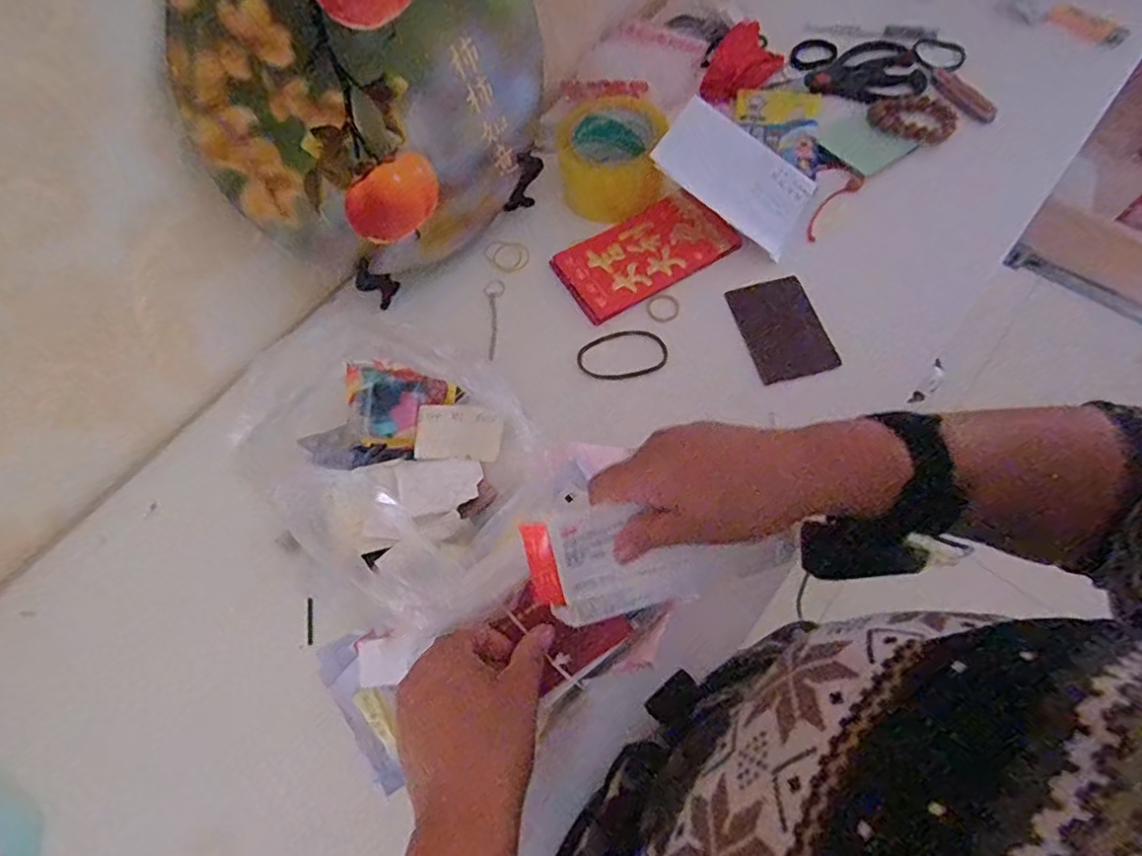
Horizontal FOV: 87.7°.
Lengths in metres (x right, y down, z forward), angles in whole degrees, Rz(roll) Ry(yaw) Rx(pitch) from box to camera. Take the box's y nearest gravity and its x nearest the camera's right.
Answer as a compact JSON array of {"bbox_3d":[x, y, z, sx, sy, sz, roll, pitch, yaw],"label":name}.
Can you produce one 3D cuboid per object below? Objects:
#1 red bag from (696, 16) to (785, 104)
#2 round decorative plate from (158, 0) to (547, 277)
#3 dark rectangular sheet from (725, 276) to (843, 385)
[{"bbox_3d":[0.183,-0.398,0.647,0.062,0.031,0.097,32,72,17],"label":"red bag"},{"bbox_3d":[-0.143,-0.260,0.460,0.010,0.275,0.271,43,102,35],"label":"round decorative plate"},{"bbox_3d":[0.187,-0.089,0.528,0.069,0.010,0.097,-18,66,-4],"label":"dark rectangular sheet"}]

